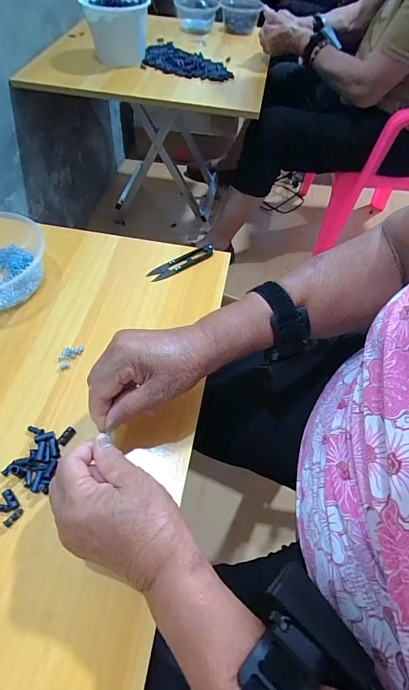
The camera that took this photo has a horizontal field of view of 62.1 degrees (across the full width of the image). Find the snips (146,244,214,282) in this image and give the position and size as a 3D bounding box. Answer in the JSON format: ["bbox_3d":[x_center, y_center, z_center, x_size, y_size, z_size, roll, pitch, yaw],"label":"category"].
[{"bbox_3d":[-0.033,-0.118,0.478,0.102,0.011,0.026,-30,62,-21],"label":"snips"}]

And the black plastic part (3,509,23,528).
[{"bbox_3d":[-0.170,0.154,0.303,0.007,0.004,0.017,35,63,18],"label":"black plastic part"}]

